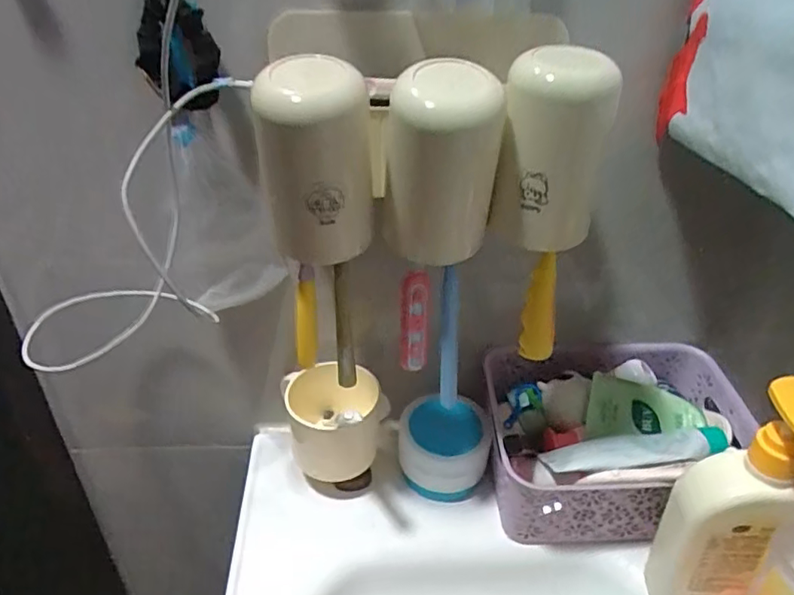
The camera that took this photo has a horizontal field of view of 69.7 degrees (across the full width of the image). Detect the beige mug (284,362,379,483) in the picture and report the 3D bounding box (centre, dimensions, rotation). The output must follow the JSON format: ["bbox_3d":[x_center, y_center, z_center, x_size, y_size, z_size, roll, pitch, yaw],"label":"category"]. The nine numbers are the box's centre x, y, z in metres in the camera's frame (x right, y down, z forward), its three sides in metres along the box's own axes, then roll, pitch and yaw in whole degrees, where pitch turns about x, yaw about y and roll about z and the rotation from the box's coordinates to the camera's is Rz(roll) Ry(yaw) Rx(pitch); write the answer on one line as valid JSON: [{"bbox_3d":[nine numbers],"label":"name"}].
[{"bbox_3d":[-0.059,0.118,0.539,0.089,0.076,0.080,-3,34,-7],"label":"beige mug"}]

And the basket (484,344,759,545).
[{"bbox_3d":[0.208,0.138,0.548,0.244,0.107,0.165,-3,34,-6],"label":"basket"}]

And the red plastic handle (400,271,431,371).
[{"bbox_3d":[0.012,0.019,0.401,0.019,0.088,0.016,2,33,2],"label":"red plastic handle"}]

